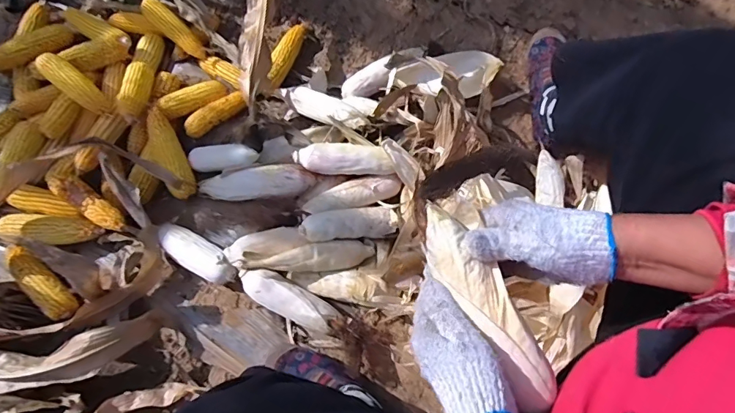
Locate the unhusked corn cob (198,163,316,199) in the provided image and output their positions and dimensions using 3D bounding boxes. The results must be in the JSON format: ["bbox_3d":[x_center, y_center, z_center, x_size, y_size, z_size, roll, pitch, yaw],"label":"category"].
[{"bbox_3d":[-0.215,-0.047,0.825,0.229,0.051,0.054,0,69,3],"label":"unhusked corn cob"}]

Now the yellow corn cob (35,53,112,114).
[{"bbox_3d":[-0.588,-0.245,0.867,0.186,0.048,0.054,36,75,15],"label":"yellow corn cob"}]

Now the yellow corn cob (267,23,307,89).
[{"bbox_3d":[-0.183,-0.339,0.967,0.049,0.044,0.183,24,72,11],"label":"yellow corn cob"}]

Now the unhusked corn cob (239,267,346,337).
[{"bbox_3d":[-0.135,0.162,0.750,0.192,0.051,0.060,24,72,11],"label":"unhusked corn cob"}]

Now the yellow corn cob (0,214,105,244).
[{"bbox_3d":[-0.608,0.039,0.813,0.218,0.042,0.058,6,69,5],"label":"yellow corn cob"}]

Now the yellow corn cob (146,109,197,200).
[{"bbox_3d":[-0.392,-0.108,0.852,0.049,0.041,0.185,-24,85,-6],"label":"yellow corn cob"}]

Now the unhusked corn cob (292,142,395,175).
[{"bbox_3d":[-0.045,-0.089,0.792,0.182,0.042,0.051,0,69,3],"label":"unhusked corn cob"}]

